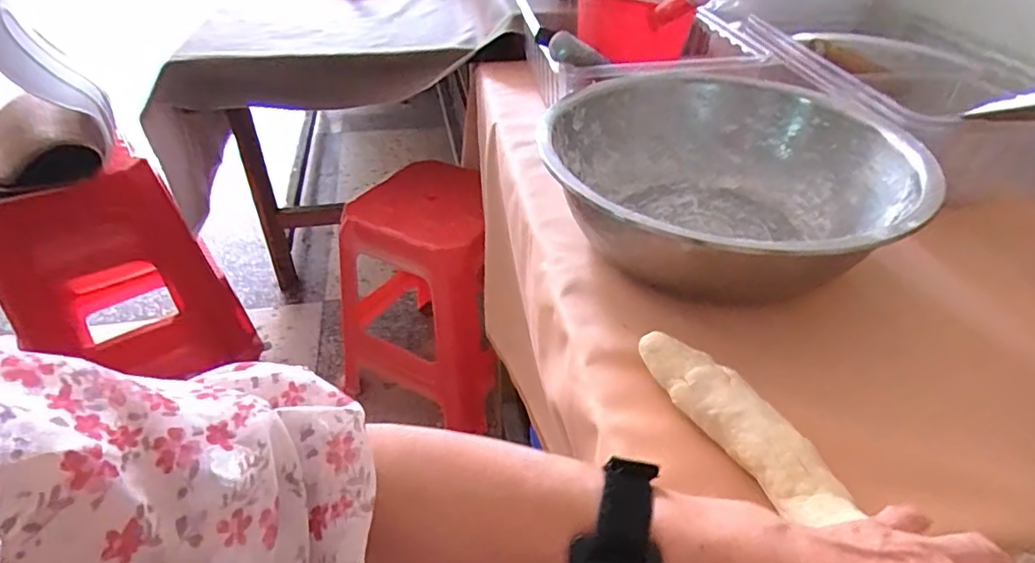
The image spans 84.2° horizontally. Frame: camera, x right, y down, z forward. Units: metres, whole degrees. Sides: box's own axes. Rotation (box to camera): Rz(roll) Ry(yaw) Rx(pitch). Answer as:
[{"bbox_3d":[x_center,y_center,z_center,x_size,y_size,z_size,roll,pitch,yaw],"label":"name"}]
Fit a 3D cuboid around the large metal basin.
[{"bbox_3d":[0.194,-0.106,0.570,0.307,0.112,0.316,2,39,-2],"label":"large metal basin"}]

